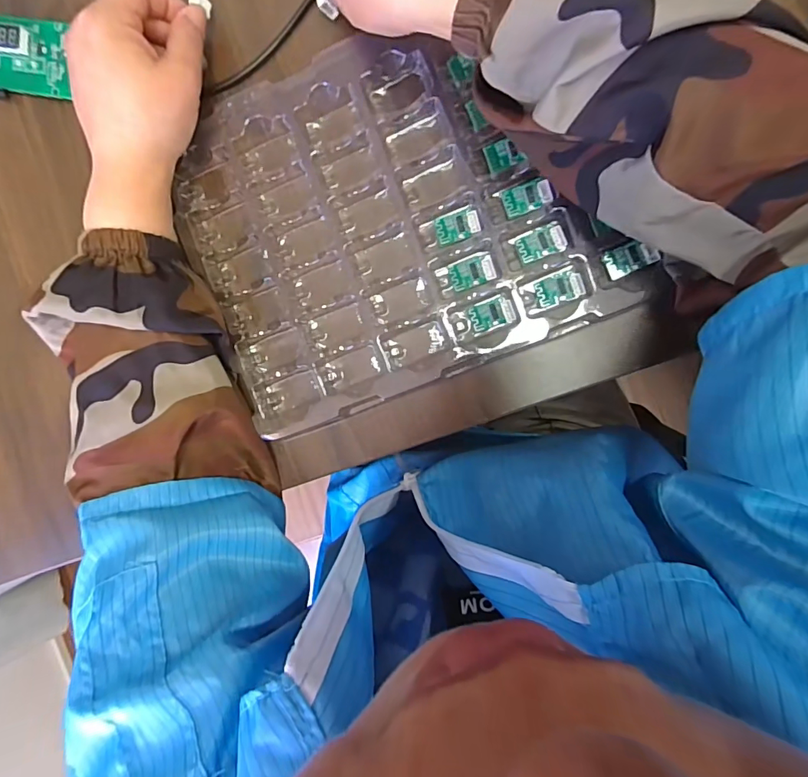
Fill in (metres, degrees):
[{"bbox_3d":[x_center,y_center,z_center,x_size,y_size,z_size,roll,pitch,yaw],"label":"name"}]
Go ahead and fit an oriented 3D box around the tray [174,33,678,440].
[{"bbox_3d":[-0.011,-0.109,0.298,0.246,0.019,0.208,-22,92,8],"label":"tray"}]

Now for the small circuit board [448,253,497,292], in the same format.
[{"bbox_3d":[0.043,-0.073,0.296,0.028,0.006,0.018,-15,93,23],"label":"small circuit board"}]

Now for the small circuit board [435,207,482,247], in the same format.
[{"bbox_3d":[0.033,-0.101,0.293,0.026,0.009,0.018,-15,93,8],"label":"small circuit board"}]

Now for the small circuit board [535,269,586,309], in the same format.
[{"bbox_3d":[0.095,-0.062,0.290,0.028,0.004,0.018,-15,85,26],"label":"small circuit board"}]

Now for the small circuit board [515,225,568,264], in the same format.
[{"bbox_3d":[0.084,-0.089,0.289,0.028,0.005,0.018,-15,93,8],"label":"small circuit board"}]

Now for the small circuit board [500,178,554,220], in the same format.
[{"bbox_3d":[0.075,-0.116,0.288,0.029,0.004,0.018,-12,95,27],"label":"small circuit board"}]

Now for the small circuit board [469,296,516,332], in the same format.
[{"bbox_3d":[0.055,-0.047,0.297,0.027,0.004,0.017,-16,93,8],"label":"small circuit board"}]

